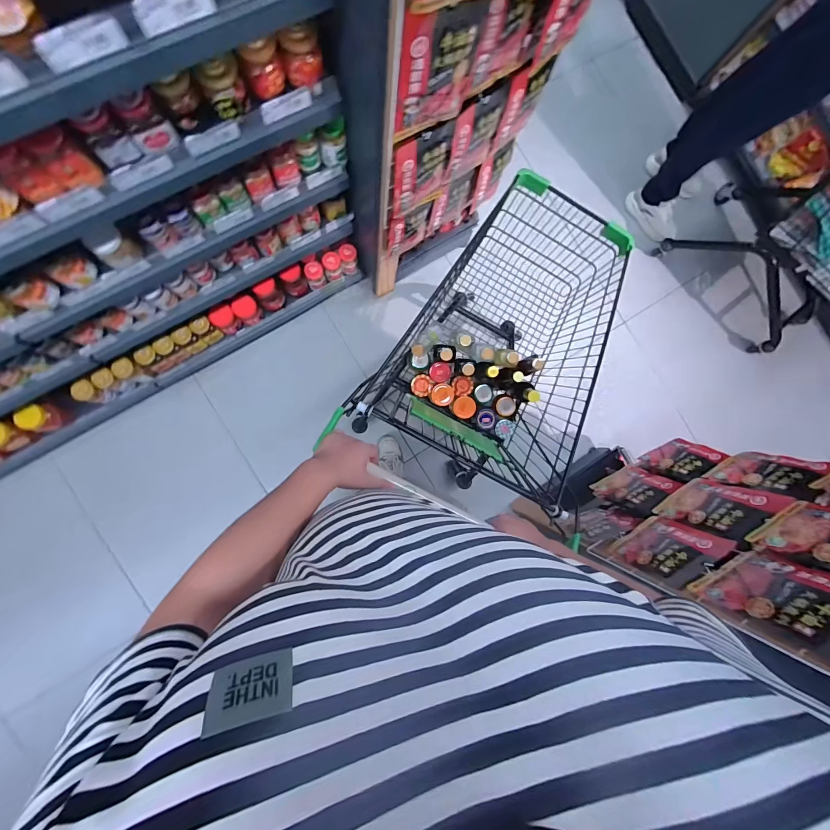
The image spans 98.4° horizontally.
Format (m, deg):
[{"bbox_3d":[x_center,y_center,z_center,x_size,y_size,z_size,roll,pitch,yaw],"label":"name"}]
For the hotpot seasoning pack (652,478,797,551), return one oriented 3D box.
[{"bbox_3d":[0.674,0.206,0.804,0.154,0.220,0.032,-38,92,-7],"label":"hotpot seasoning pack"}]

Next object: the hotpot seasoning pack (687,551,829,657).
[{"bbox_3d":[0.580,0.278,0.555,0.146,0.214,0.013,-27,91,-8],"label":"hotpot seasoning pack"}]

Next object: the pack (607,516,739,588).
[{"bbox_3d":[0.545,0.290,0.786,0.148,0.216,0.023,-38,92,-7],"label":"pack"}]

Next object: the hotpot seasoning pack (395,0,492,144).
[{"bbox_3d":[0.049,-0.602,0.625,0.173,0.212,0.022,-33,91,-7],"label":"hotpot seasoning pack"}]

